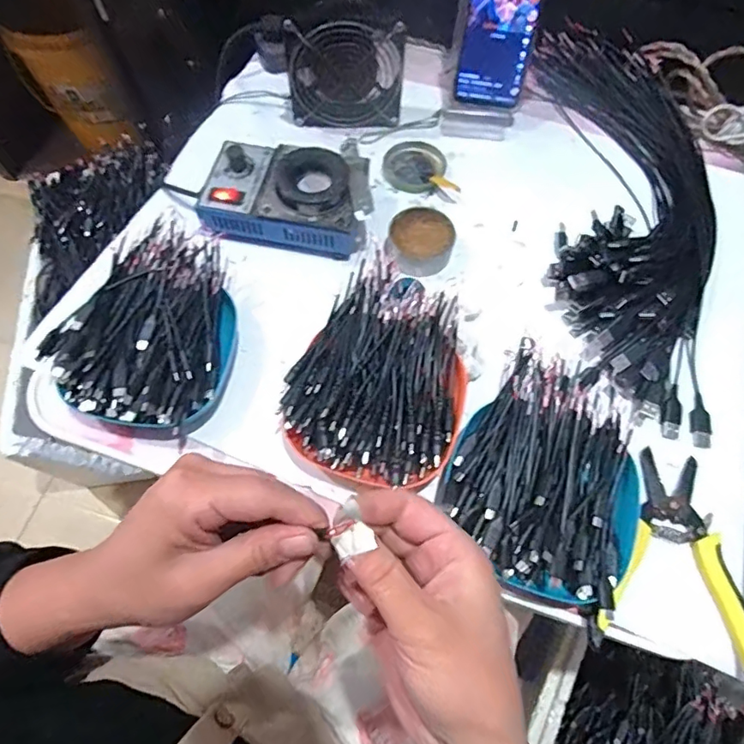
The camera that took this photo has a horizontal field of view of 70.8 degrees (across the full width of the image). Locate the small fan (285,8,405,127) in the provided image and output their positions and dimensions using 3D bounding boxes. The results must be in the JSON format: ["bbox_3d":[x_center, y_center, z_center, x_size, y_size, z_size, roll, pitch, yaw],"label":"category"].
[{"bbox_3d":[-0.028,-0.321,0.558,0.121,0.115,0.037,-1,66,-1],"label":"small fan"}]

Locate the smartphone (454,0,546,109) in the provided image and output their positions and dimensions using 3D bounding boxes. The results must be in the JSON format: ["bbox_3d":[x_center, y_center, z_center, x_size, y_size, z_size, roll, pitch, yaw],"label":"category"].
[{"bbox_3d":[0.140,-0.375,0.552,0.079,0.167,0.015,6,29,1],"label":"smartphone"}]

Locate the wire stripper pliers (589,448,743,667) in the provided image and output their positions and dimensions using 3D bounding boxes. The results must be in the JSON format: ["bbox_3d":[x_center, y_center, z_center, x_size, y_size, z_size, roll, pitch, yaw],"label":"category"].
[{"bbox_3d":[0.232,0.135,0.390,0.112,0.028,0.152,16,67,7],"label":"wire stripper pliers"}]

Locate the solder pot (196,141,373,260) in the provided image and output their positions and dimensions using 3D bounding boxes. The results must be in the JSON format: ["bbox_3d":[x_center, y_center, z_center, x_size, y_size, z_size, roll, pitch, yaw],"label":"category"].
[{"bbox_3d":[-0.083,-0.173,0.514,0.161,0.060,0.111,3,66,1],"label":"solder pot"}]

